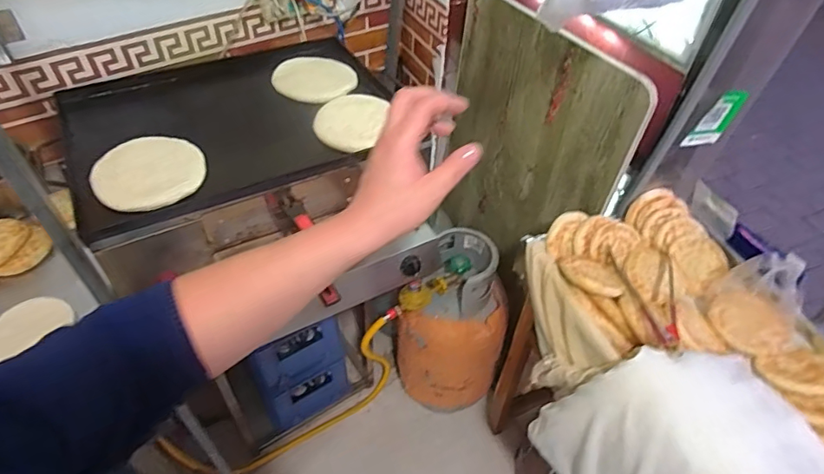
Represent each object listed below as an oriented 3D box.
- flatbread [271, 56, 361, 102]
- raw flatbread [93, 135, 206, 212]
[{"bbox_3d":[-0.236,-0.384,1.198,0.210,0.016,0.167,24,55,22],"label":"flatbread"},{"bbox_3d":[-0.489,-0.125,0.928,0.184,0.018,0.196,2,46,-2],"label":"raw flatbread"}]

